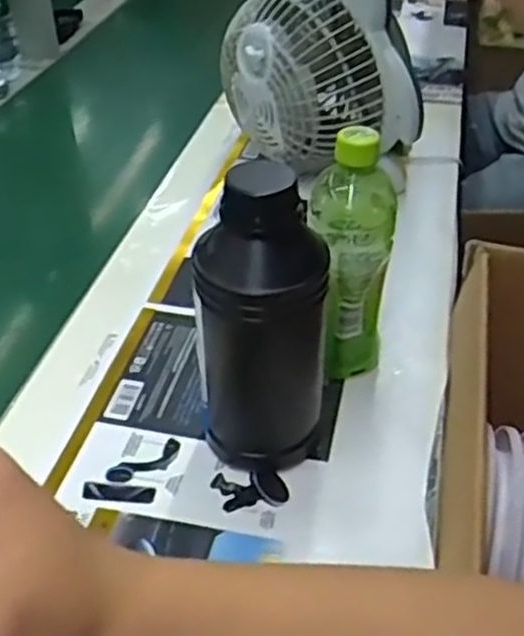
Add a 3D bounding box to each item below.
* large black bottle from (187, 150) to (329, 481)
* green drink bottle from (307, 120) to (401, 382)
[{"bbox_3d":[0.003,0.009,0.503,0.080,0.224,0.078,6,41,11],"label":"large black bottle"},{"bbox_3d":[0.070,-0.052,0.580,0.062,0.196,0.072,1,40,5],"label":"green drink bottle"}]

